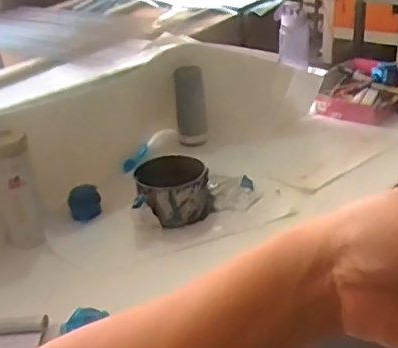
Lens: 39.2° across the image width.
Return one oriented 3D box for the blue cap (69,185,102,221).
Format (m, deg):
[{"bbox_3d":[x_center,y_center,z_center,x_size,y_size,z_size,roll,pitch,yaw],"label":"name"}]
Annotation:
[{"bbox_3d":[-0.239,0.061,1.182,0.073,0.074,0.020,-7,-2,11],"label":"blue cap"}]

